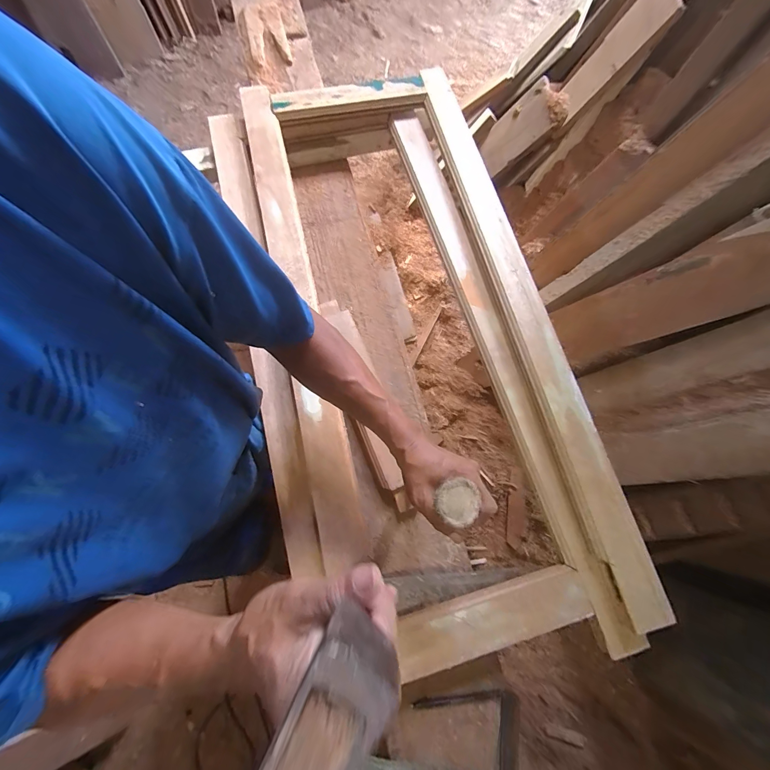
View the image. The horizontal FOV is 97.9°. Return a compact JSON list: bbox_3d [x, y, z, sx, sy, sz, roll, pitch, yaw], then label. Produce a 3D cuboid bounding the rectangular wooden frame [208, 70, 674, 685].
[{"bbox_3d":[0.019,-0.132,0.638,0.540,0.078,1.123,-13,74,-4],"label":"rectangular wooden frame"}]

